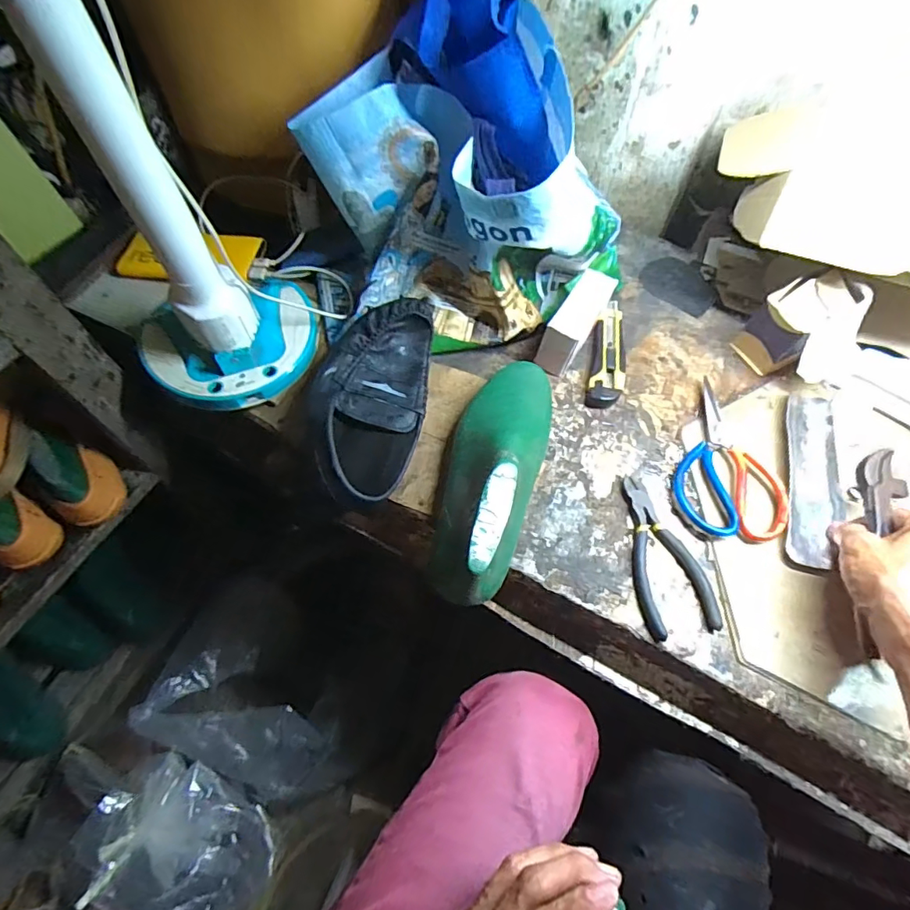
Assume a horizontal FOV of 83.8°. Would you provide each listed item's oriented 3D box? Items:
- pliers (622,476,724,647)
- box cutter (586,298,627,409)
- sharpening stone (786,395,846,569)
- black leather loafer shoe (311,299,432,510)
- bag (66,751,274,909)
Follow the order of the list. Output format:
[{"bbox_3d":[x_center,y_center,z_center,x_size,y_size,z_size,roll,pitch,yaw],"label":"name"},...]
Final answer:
[{"bbox_3d":[0.193,0.091,0.475,0.065,0.010,0.148,-5,63,-3],"label":"pliers"},{"bbox_3d":[0.180,-0.119,0.590,0.038,0.014,0.148,12,63,6],"label":"box cutter"},{"bbox_3d":[0.360,0.019,0.509,0.050,0.013,0.193,15,63,7],"label":"sharpening stone"},{"bbox_3d":[-0.085,-0.054,0.518,0.103,0.063,0.227,5,62,2],"label":"black leather loafer shoe"},{"bbox_3d":[-0.302,0.421,0.564,0.181,0.108,0.133,4,62,2],"label":"bag"}]

